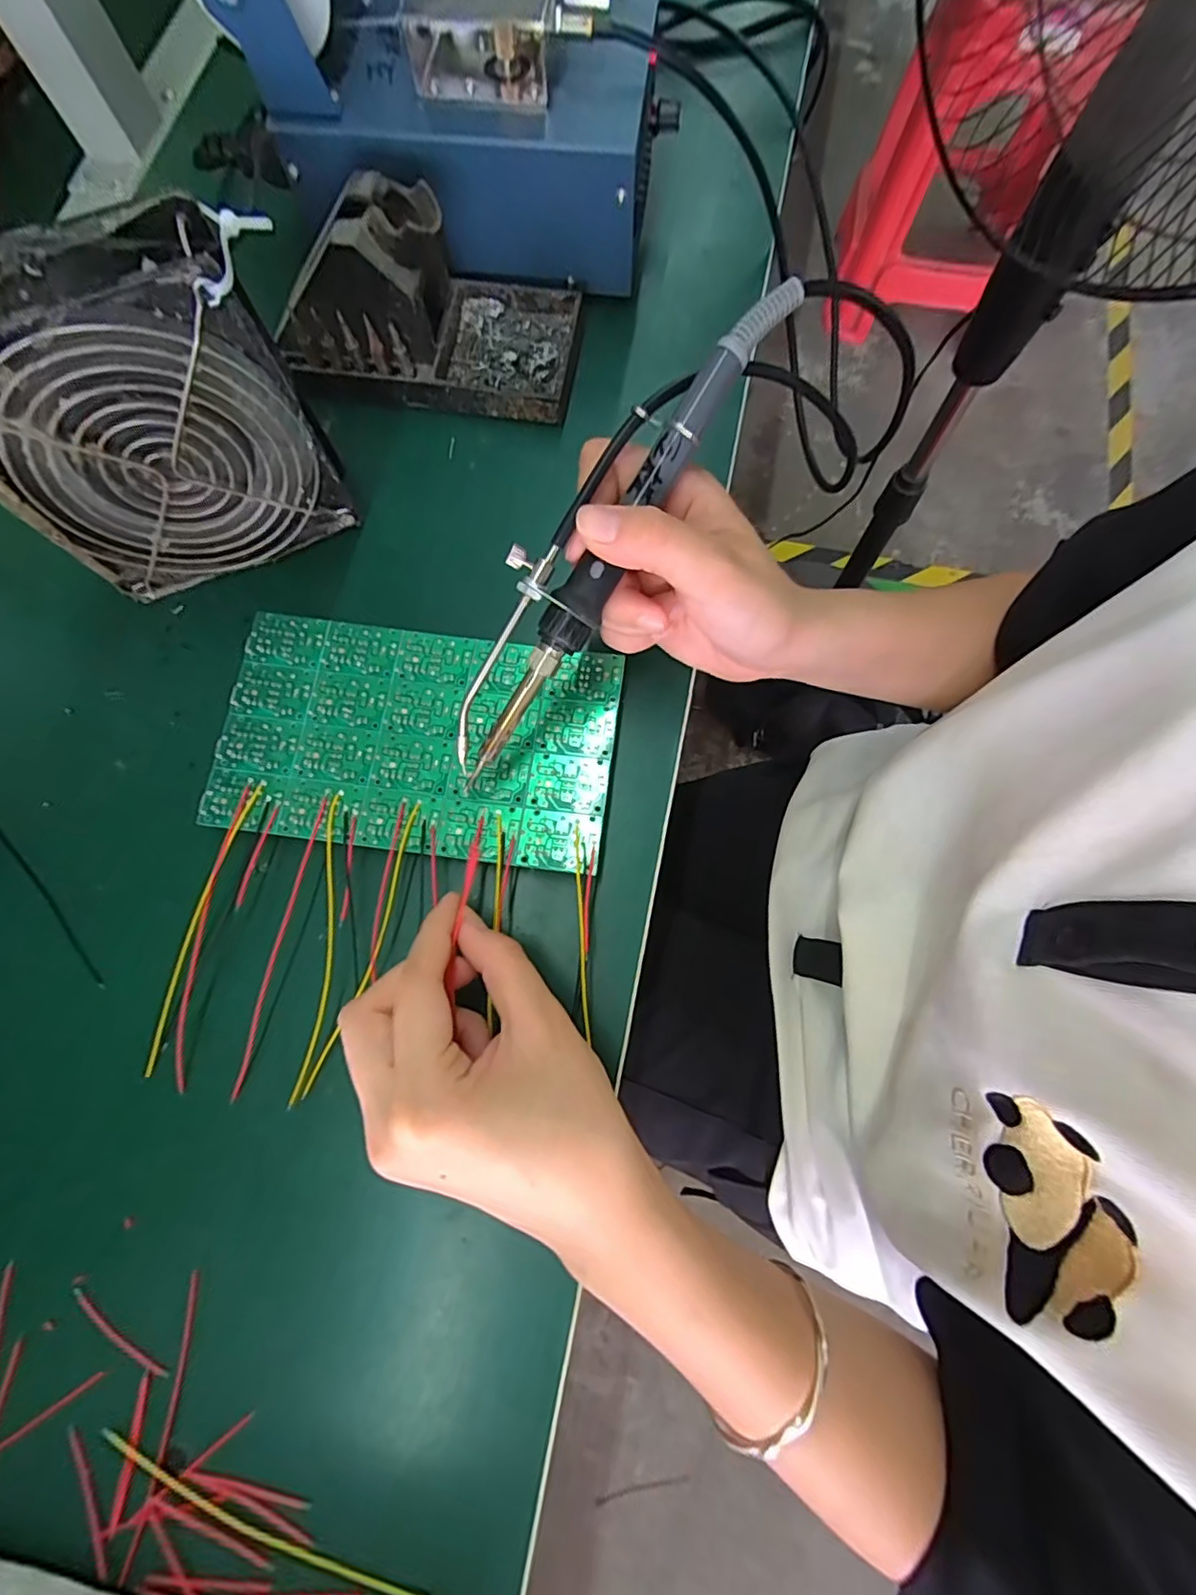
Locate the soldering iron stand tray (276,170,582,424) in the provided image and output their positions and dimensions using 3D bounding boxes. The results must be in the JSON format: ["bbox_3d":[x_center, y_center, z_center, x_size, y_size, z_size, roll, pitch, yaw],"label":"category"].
[{"bbox_3d":[-0.084,-0.256,0.297,0.147,0.071,0.080,10,76,2],"label":"soldering iron stand tray"}]

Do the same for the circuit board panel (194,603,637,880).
[{"bbox_3d":[-0.080,-0.027,0.262,0.173,0.004,0.100,7,76,3],"label":"circuit board panel"}]

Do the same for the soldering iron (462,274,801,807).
[{"bbox_3d":[-0.001,-0.097,0.215,0.033,0.017,0.204,36,101,8],"label":"soldering iron"}]

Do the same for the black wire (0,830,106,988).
[{"bbox_3d":[-0.245,0.043,0.259,0.005,0.004,0.100,-41,79,-10],"label":"black wire"}]

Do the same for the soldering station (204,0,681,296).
[{"bbox_3d":[-0.073,-0.355,0.290,0.205,0.133,0.119,3,76,0],"label":"soldering station"}]

